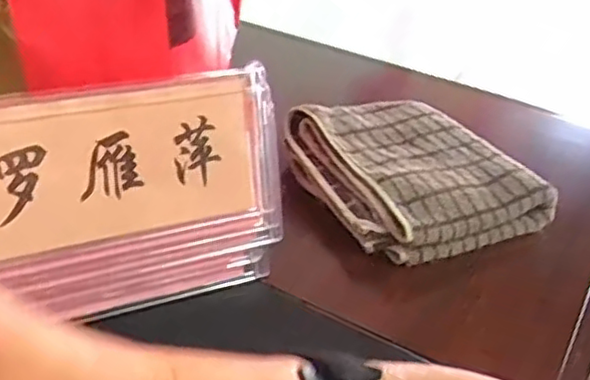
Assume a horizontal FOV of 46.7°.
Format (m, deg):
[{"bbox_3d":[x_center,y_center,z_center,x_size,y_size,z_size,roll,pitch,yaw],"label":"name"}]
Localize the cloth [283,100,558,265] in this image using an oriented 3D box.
[{"bbox_3d":[0.099,-0.017,0.602,0.164,0.053,0.189,-13,36,-29],"label":"cloth"}]

